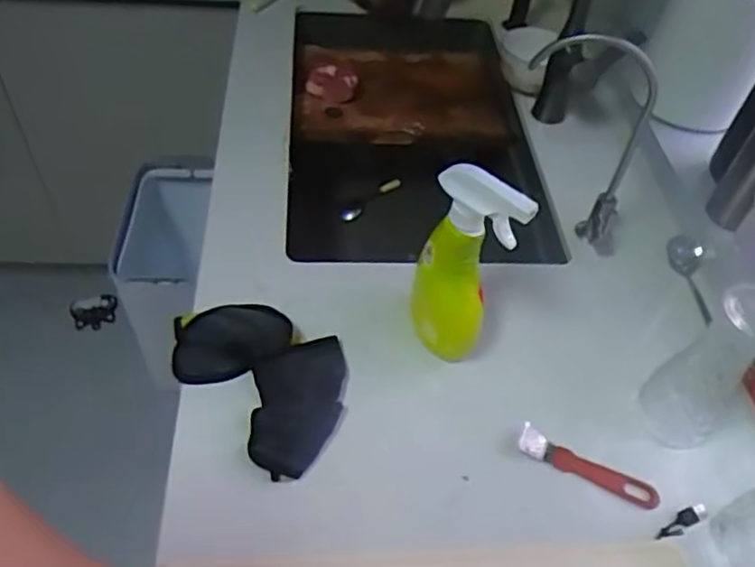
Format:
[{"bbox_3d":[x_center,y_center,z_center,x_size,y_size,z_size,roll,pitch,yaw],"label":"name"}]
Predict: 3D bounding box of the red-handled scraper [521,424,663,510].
[{"bbox_3d":[0.197,0.172,0.619,0.131,0.014,0.028,23,52,13],"label":"red-handled scraper"}]

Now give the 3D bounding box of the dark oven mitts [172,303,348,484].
[{"bbox_3d":[-0.111,0.090,0.657,0.122,0.045,0.199,-35,62,-30],"label":"dark oven mitts"}]

